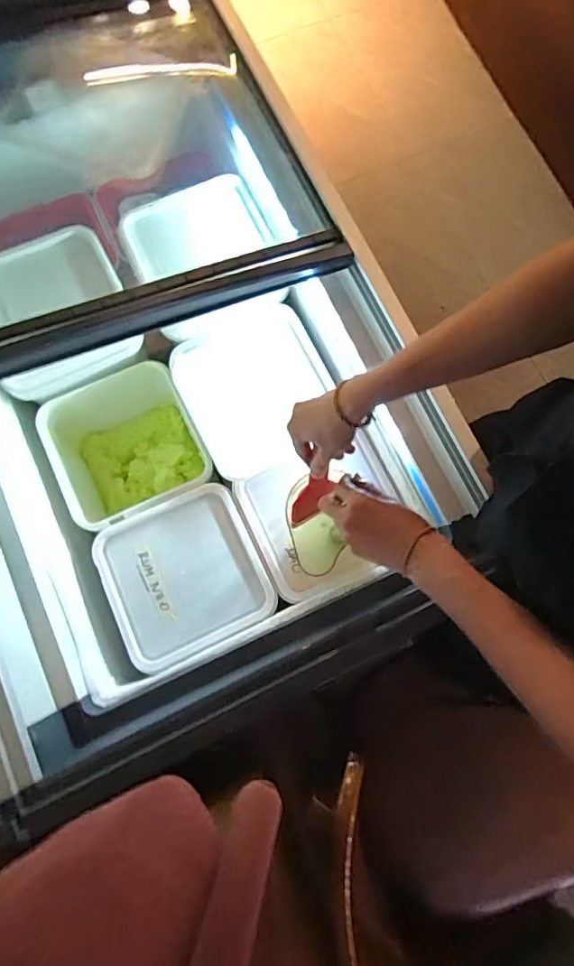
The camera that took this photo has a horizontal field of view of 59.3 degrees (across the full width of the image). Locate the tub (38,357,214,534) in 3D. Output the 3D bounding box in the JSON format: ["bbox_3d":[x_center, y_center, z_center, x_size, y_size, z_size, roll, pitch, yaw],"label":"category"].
[{"bbox_3d":[-0.269,-0.047,0.892,0.234,0.172,0.228,-25,78,-6],"label":"tub"}]

